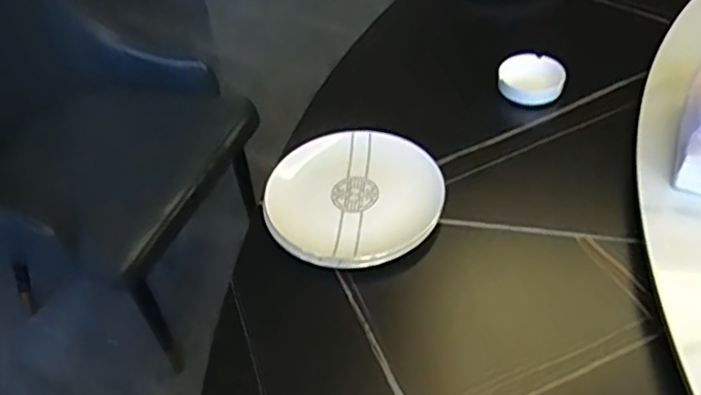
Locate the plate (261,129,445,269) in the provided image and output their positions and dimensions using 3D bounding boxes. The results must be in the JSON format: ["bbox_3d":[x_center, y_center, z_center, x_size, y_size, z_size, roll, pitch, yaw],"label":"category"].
[{"bbox_3d":[0.003,-0.003,0.736,0.196,0.036,0.188,-3,54,4],"label":"plate"}]

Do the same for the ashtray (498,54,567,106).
[{"bbox_3d":[0.246,-0.163,0.869,0.085,0.043,0.070,9,48,13],"label":"ashtray"}]

